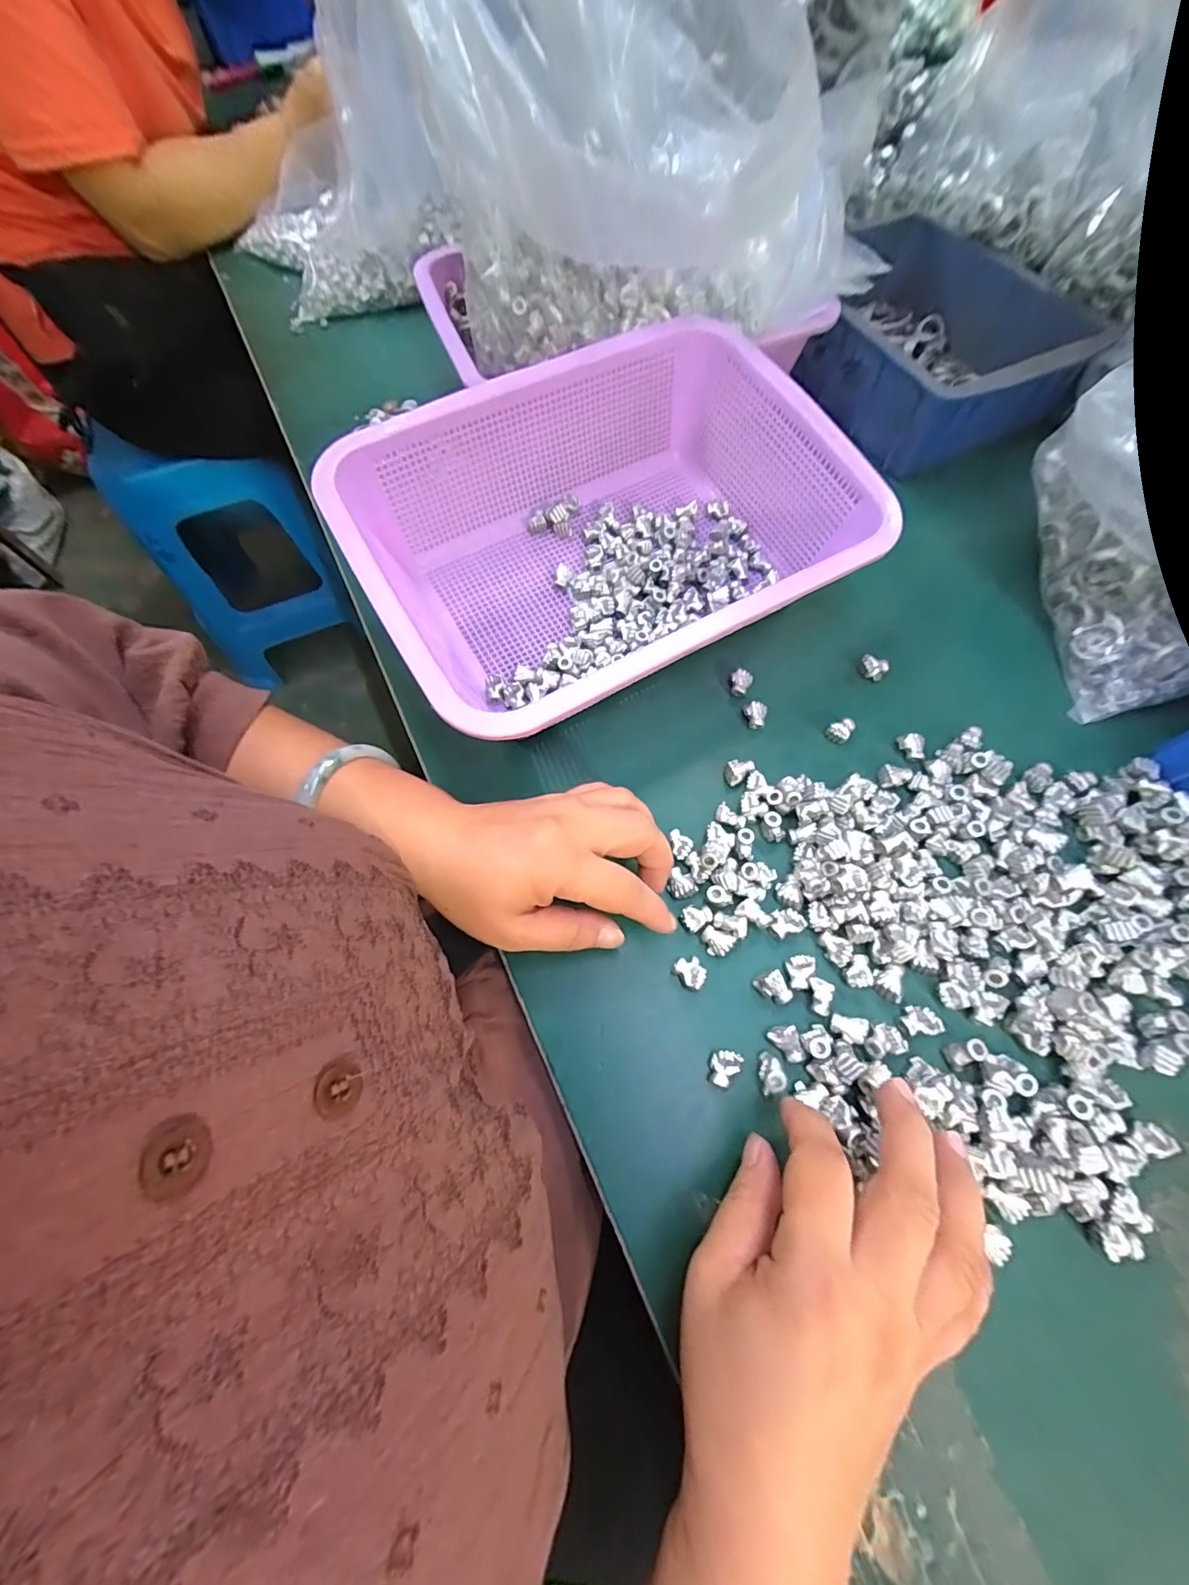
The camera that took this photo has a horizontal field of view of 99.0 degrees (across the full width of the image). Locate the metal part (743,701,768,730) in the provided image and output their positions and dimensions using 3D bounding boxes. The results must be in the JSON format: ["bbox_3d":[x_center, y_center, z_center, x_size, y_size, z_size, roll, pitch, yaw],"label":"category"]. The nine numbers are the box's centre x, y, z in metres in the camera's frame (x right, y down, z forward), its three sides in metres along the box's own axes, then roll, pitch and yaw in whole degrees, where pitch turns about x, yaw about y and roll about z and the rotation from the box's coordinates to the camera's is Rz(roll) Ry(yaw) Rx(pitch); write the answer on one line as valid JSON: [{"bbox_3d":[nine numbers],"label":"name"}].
[{"bbox_3d":[0.105,-0.051,0.332,0.014,0.009,0.016,5,68,3],"label":"metal part"}]

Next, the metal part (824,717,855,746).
[{"bbox_3d":[0.161,-0.042,0.330,0.018,0.010,0.014,-42,73,-14],"label":"metal part"}]

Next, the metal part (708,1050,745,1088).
[{"bbox_3d":[0.064,0.136,0.251,0.015,0.011,0.017,11,69,6],"label":"metal part"}]

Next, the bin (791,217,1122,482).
[{"bbox_3d":[0.289,-0.408,0.454,0.194,0.070,0.250,-23,69,-8],"label":"bin"}]

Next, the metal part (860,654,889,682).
[{"bbox_3d":[0.192,-0.087,0.349,0.019,0.008,0.015,26,71,11],"label":"metal part"}]

